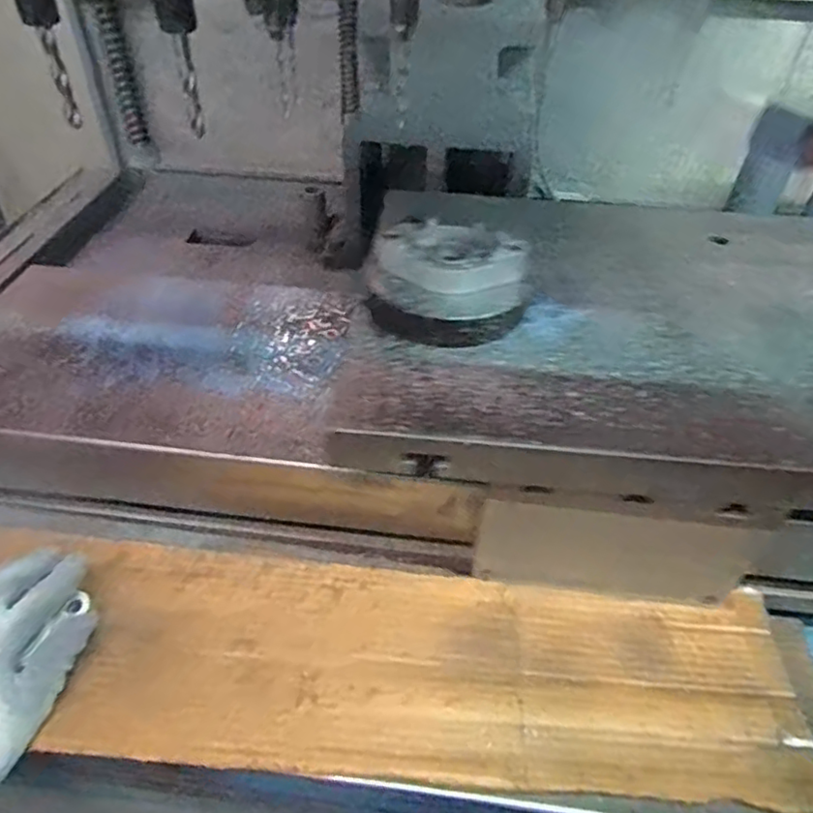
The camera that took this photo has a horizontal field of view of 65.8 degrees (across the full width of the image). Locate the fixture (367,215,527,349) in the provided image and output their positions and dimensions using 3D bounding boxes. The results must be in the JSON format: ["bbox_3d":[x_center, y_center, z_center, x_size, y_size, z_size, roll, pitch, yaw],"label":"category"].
[{"bbox_3d":[0.031,-0.089,0.445,0.113,0.045,0.093,8,44,6],"label":"fixture"}]

